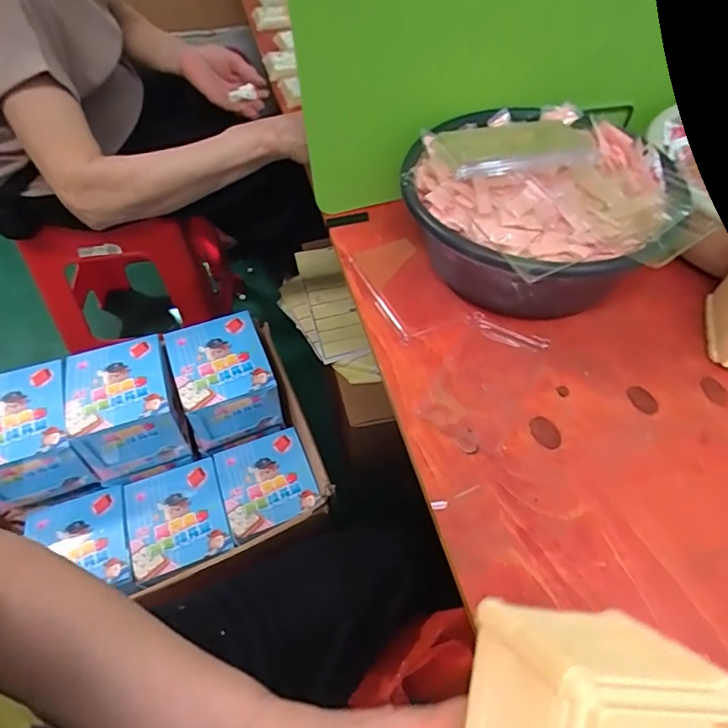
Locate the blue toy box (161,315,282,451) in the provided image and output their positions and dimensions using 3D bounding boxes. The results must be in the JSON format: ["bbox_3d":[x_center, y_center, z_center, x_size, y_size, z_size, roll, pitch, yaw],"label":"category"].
[{"bbox_3d":[-0.234,0.027,0.866,0.141,0.144,0.159,-20,55,-13],"label":"blue toy box"}]

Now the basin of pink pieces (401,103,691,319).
[{"bbox_3d":[0.173,-0.156,0.530,0.243,0.110,0.252,0,53,1],"label":"basin of pink pieces"}]

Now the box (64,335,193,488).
[{"bbox_3d":[-0.377,0.072,0.827,0.148,0.147,0.171,-17,55,-11],"label":"box"}]

